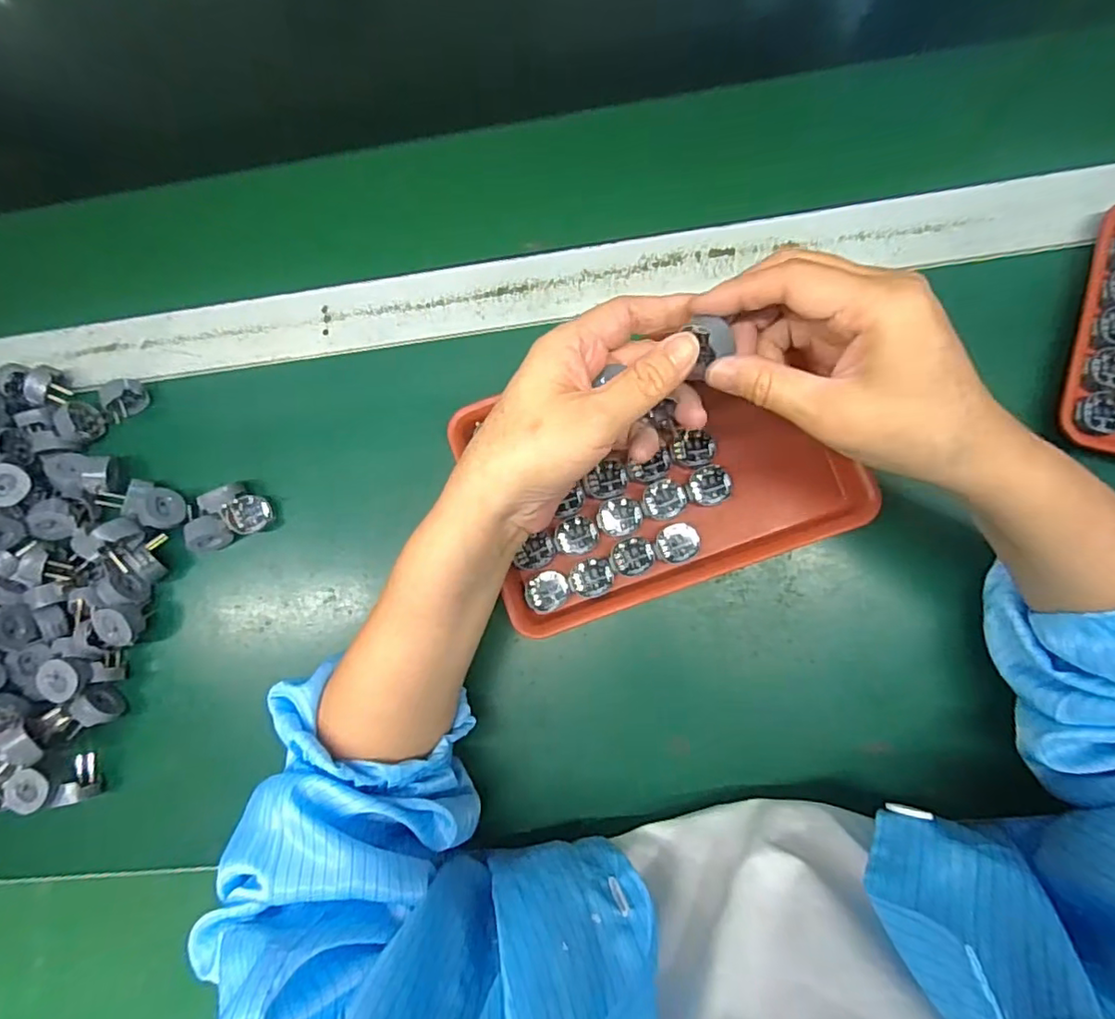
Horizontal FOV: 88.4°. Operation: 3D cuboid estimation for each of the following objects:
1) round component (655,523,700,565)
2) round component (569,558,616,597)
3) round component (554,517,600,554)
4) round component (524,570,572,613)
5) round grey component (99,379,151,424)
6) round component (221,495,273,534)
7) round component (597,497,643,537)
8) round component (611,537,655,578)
[{"bbox_3d":[0.077,0.022,0.367,0.027,0.004,0.025,-1,83,5],"label":"round component"},{"bbox_3d":[0.022,0.044,0.369,0.028,0.004,0.024,-2,83,5],"label":"round component"},{"bbox_3d":[0.013,0.017,0.371,0.028,0.004,0.024,-2,83,5],"label":"round component"},{"bbox_3d":[-0.007,0.053,0.371,0.027,0.004,0.026,-1,83,5],"label":"round component"},{"bbox_3d":[-0.311,-0.080,0.415,0.023,0.023,0.029,42,88,9],"label":"round grey component"},{"bbox_3d":[-0.214,0.004,0.399,0.026,0.024,0.026,-1,83,5],"label":"round component"},{"bbox_3d":[0.040,0.005,0.369,0.028,0.004,0.024,-2,83,5],"label":"round component"},{"bbox_3d":[0.048,0.030,0.366,0.027,0.004,0.024,-2,83,5],"label":"round component"}]

